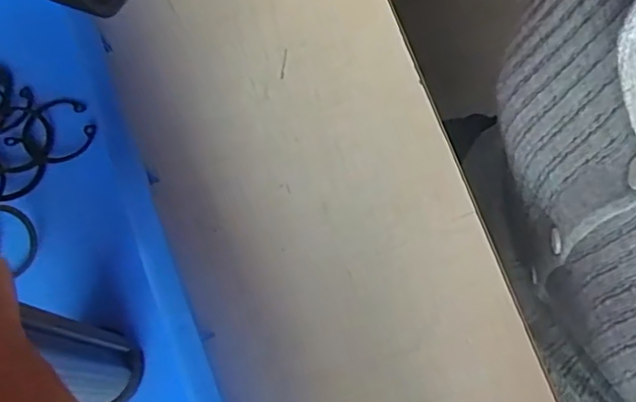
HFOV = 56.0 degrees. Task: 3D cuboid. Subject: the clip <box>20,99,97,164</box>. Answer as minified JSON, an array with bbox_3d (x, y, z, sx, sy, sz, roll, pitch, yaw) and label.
[{"bbox_3d":[-0.131,-0.035,0.301,0.035,0.004,0.036,0,71,0],"label":"clip"}]

